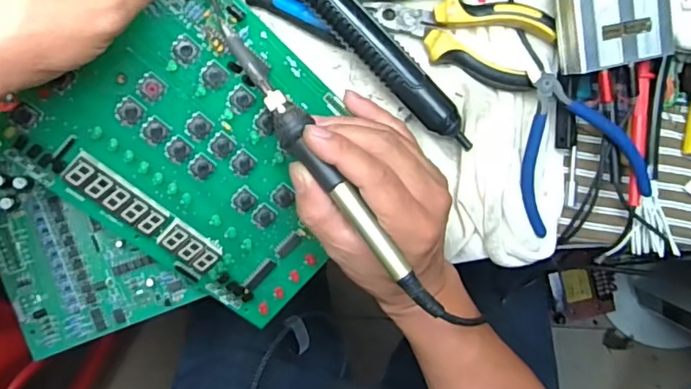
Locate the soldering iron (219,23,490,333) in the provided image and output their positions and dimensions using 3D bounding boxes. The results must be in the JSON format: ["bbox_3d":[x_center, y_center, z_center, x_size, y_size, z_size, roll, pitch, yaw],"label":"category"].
[{"bbox_3d":[-0.011,-0.013,0.330,0.019,0.027,0.197,-36,89,4],"label":"soldering iron"}]

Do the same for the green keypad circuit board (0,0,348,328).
[{"bbox_3d":[-0.078,-0.022,0.358,0.206,0.008,0.158,40,94,-27],"label":"green keypad circuit board"}]

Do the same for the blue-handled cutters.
[{"bbox_3d":[0.148,-0.034,0.378,0.081,0.025,0.107,-25,94,3],"label":"blue-handled cutters"}]

